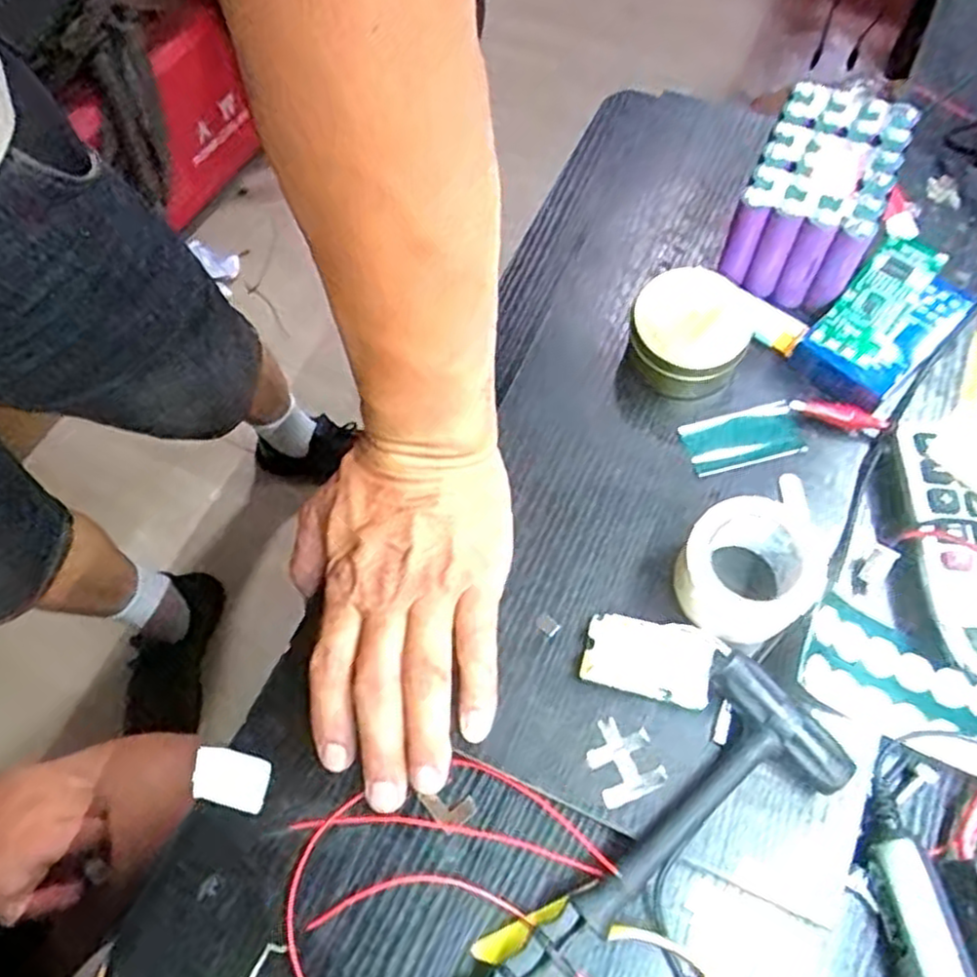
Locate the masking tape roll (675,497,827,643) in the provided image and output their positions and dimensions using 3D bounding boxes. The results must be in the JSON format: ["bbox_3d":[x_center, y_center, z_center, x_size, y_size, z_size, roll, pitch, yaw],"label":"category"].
[{"bbox_3d":[0.126,0.041,0.366,0.061,0.040,0.061,-1,65,2],"label":"masking tape roll"}]

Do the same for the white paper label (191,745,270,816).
[{"bbox_3d":[-0.127,0.144,0.368,0.037,0.007,0.025,12,66,8],"label":"white paper label"}]

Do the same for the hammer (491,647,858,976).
[{"bbox_3d":[0.066,0.164,0.320,0.200,0.026,0.068,-41,70,-15],"label":"hammer"}]

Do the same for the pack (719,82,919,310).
[{"bbox_3d":[0.193,-0.173,0.442,0.072,0.062,0.112,24,69,13],"label":"pack"}]

